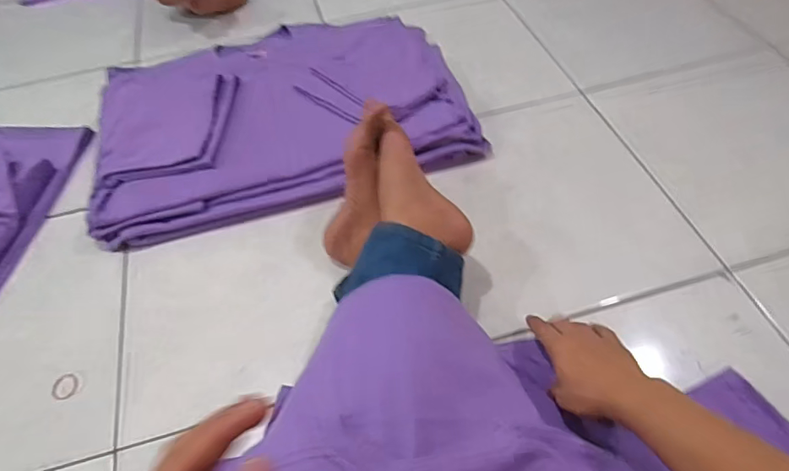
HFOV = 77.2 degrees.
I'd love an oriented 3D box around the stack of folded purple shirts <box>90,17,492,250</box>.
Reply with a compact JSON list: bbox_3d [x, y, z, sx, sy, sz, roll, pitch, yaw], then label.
[{"bbox_3d":[-0.185,-0.210,0.837,0.595,0.081,0.363,-15,54,-7],"label":"stack of folded purple shirts"}]

